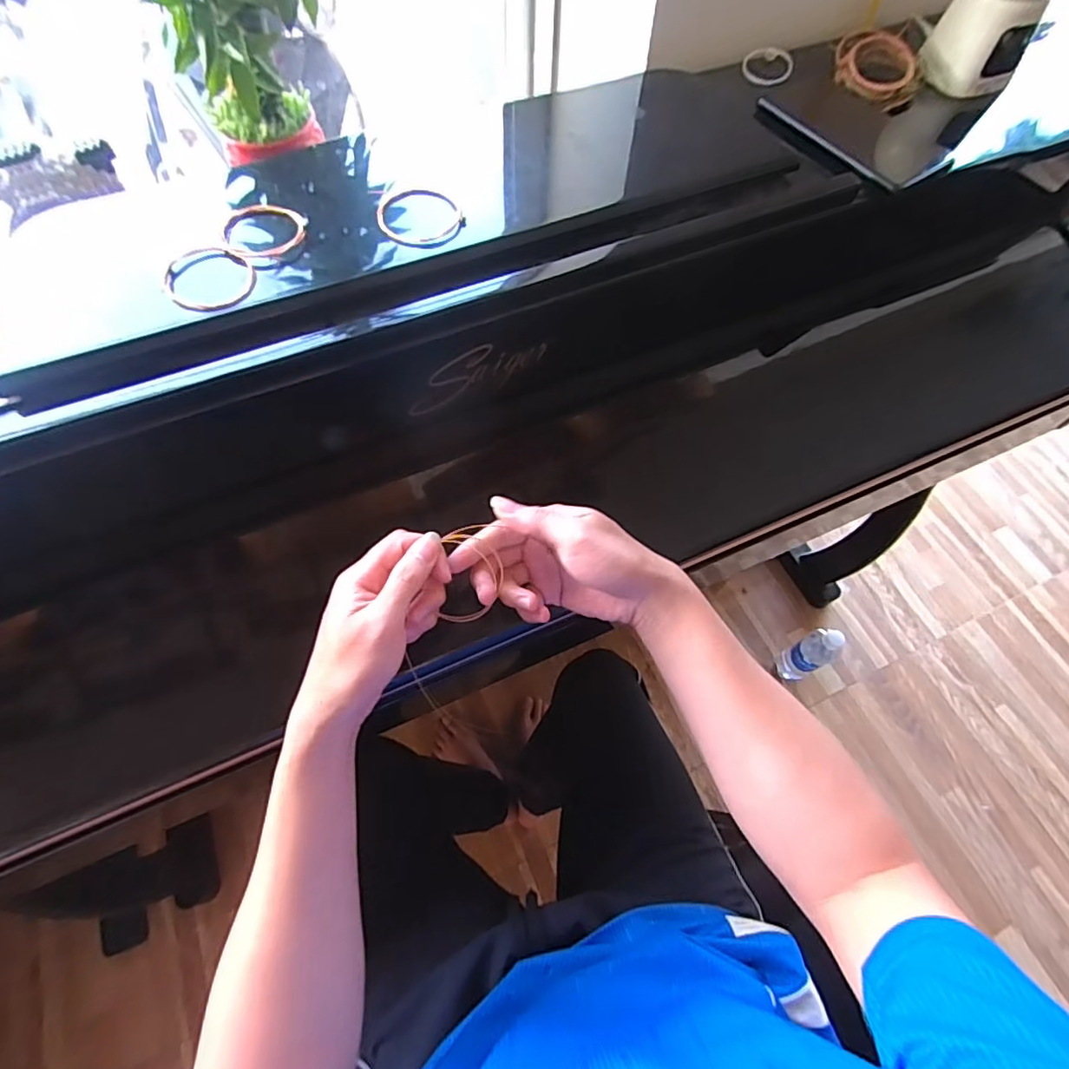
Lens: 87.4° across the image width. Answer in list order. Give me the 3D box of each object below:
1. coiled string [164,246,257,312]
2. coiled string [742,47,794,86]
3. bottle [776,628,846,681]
[{"bbox_3d":[-0.220,-0.173,0.378,0.056,0.007,0.063,-38,70,-18],"label":"coiled string"},{"bbox_3d":[0.223,-0.447,0.536,0.048,0.008,0.057,-5,69,4],"label":"coiled string"},{"bbox_3d":[0.535,0.233,1.088,0.063,0.209,0.063,0,63,-1],"label":"bottle"}]

